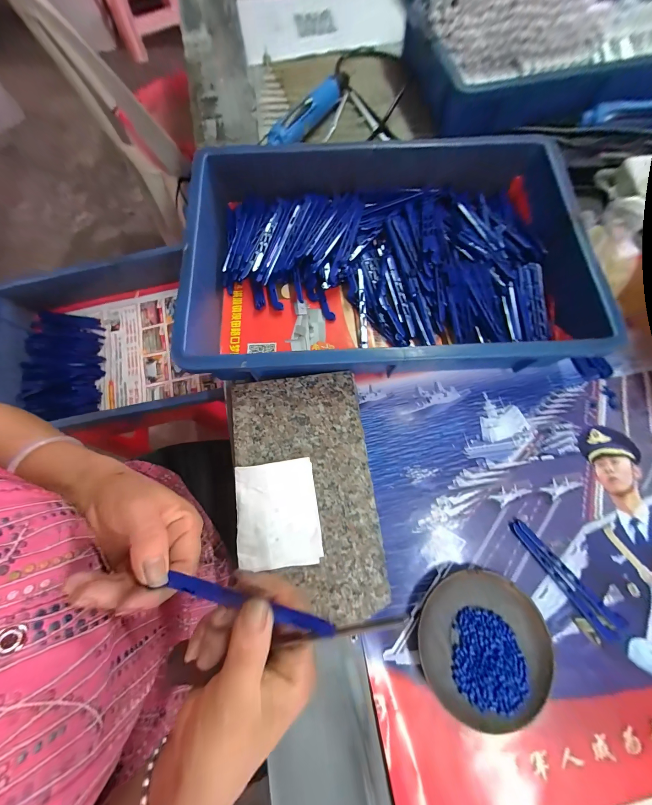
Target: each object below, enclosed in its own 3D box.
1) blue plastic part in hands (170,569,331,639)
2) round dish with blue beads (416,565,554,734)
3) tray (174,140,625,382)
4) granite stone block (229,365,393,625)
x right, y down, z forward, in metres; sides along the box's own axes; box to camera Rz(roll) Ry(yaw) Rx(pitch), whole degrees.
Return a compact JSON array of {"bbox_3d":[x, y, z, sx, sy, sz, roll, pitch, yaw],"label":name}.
[{"bbox_3d":[-0.049,0.123,0.174,0.109,0.006,0.008,7,74,13],"label":"blue plastic part in hands"},{"bbox_3d":[0.140,0.217,0.257,0.112,0.018,0.111,0,74,2],"label":"round dish with blue beads"},{"bbox_3d":[0.066,-0.166,0.337,0.411,0.083,0.286,-3,74,1],"label":"tray"},{"bbox_3d":[-0.021,0.087,0.293,0.131,0.028,0.229,-8,74,-1],"label":"granite stone block"}]

